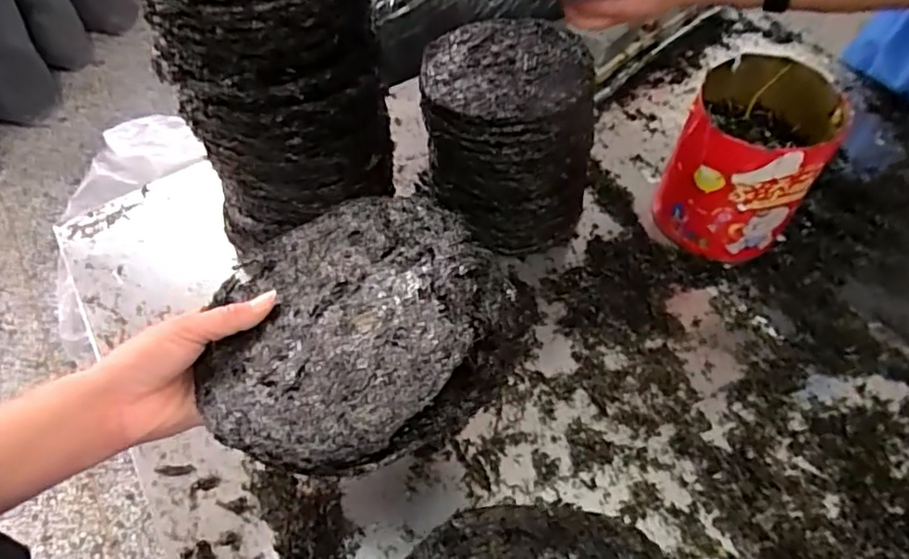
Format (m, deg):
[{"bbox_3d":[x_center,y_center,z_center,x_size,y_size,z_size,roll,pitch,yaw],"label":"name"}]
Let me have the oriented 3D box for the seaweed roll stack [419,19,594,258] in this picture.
[{"bbox_3d":[0.063,-0.175,0.744,0.191,0.186,0.219,-8,54,-5],"label":"seaweed roll stack"}]

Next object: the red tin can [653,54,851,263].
[{"bbox_3d":[0.347,-0.141,0.721,0.153,0.180,0.178,27,59,19],"label":"red tin can"}]

